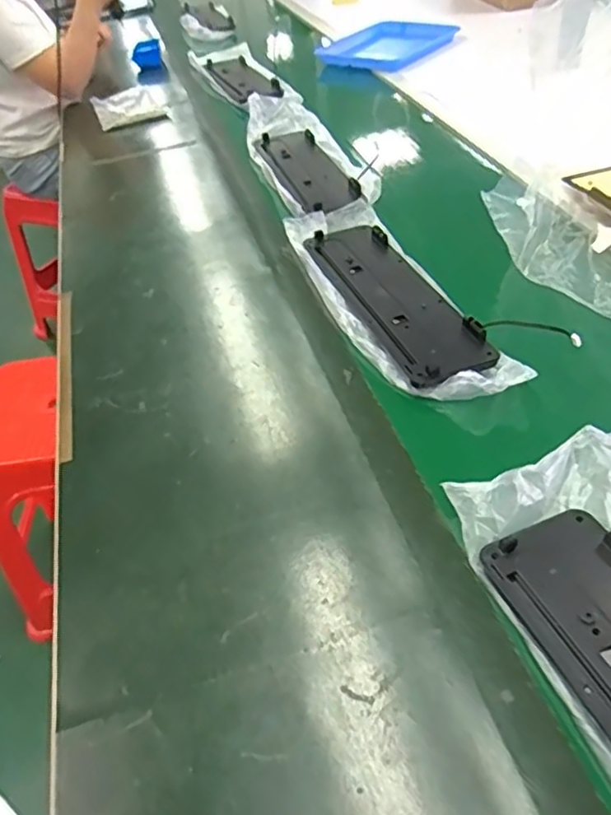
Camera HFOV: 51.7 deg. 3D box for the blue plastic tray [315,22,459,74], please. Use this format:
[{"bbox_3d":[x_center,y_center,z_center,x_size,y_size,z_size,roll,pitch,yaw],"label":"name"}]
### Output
[{"bbox_3d":[0.230,-0.946,1.644,0.289,0.050,0.410,22,49,25],"label":"blue plastic tray"}]

